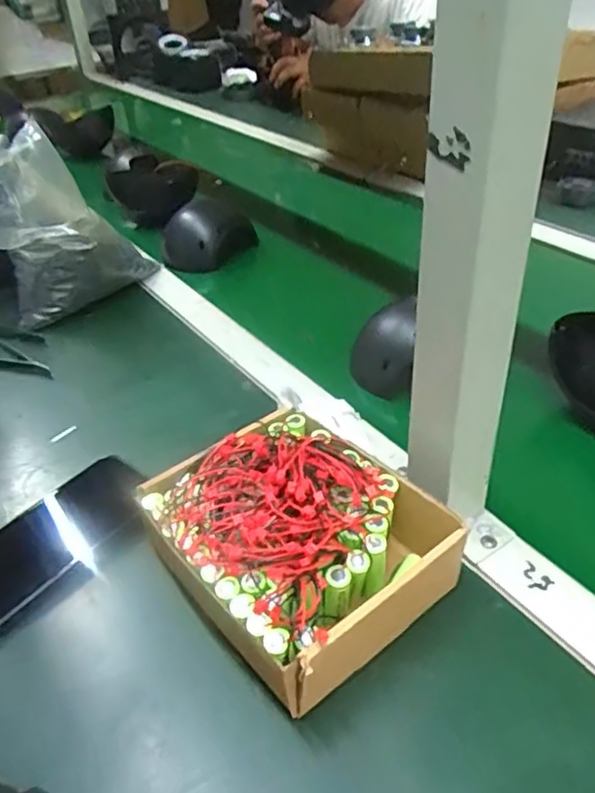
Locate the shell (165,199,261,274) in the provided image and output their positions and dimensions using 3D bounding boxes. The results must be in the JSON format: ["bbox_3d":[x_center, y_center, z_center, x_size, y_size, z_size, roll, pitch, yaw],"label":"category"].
[{"bbox_3d":[-0.115,-0.210,0.827,0.095,0.082,0.102,27,47,34],"label":"shell"}]

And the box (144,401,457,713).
[{"bbox_3d":[-0.002,0.086,0.390,0.148,0.078,0.174,-29,44,-29],"label":"box"}]

